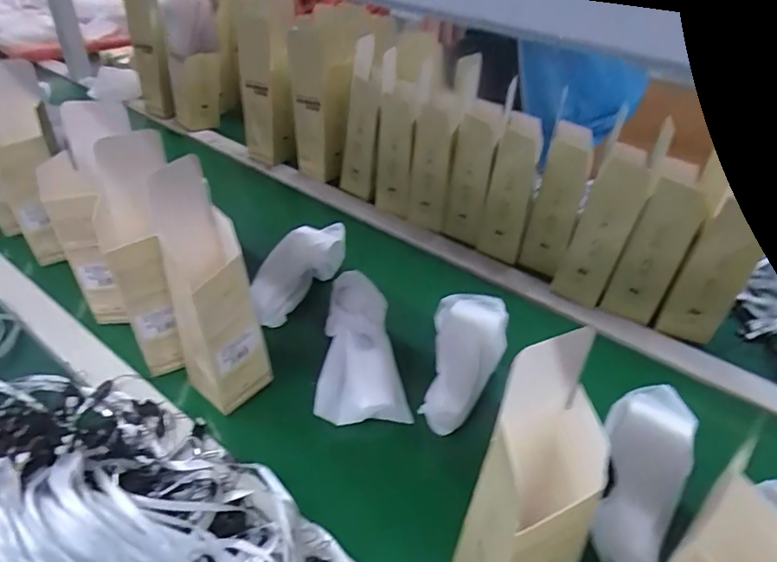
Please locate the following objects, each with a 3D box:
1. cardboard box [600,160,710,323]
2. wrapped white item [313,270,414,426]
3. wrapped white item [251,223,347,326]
[{"bbox_3d":[0.322,-0.041,0.644,0.067,0.190,0.057,23,34,24],"label":"cardboard box"},{"bbox_3d":[-0.033,0.062,0.559,0.089,0.044,0.180,-2,49,-8],"label":"wrapped white item"},{"bbox_3d":[-0.113,-0.017,0.669,0.061,0.052,0.200,16,31,14],"label":"wrapped white item"}]

